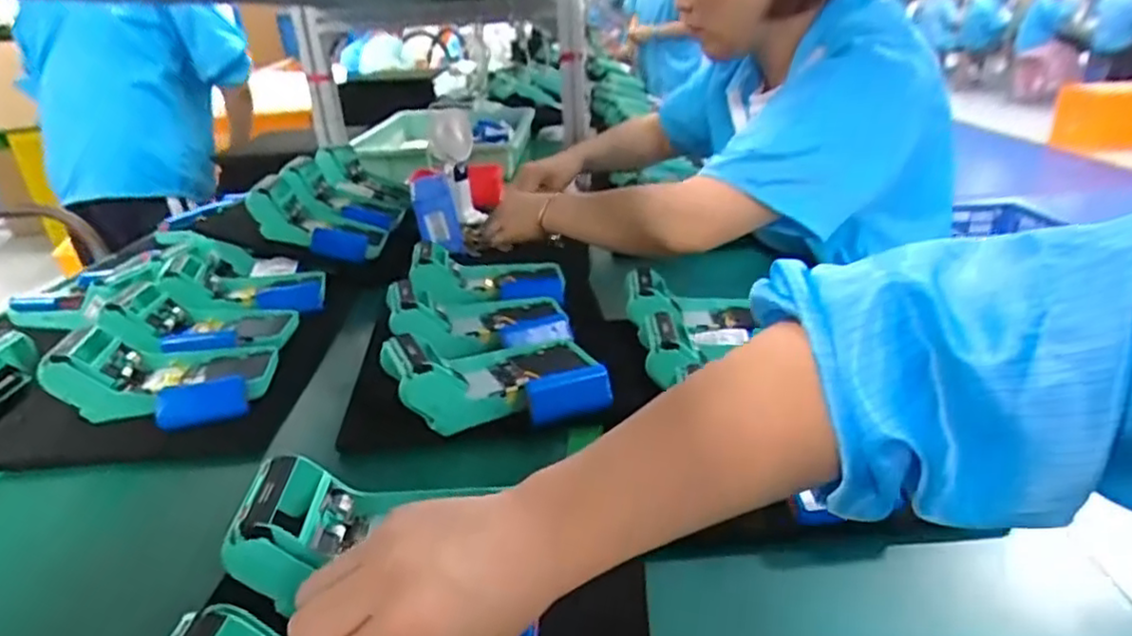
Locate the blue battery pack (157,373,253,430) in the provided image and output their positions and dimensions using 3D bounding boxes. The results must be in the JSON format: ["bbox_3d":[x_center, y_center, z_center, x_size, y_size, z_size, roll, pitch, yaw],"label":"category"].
[{"bbox_3d":[-0.305,0.070,0.567,0.066,0.025,0.038,-10,25,-16],"label":"blue battery pack"}]

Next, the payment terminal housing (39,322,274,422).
[{"bbox_3d":[-0.351,0.043,0.594,0.166,0.059,0.114,-6,24,-6],"label":"payment terminal housing"}]

